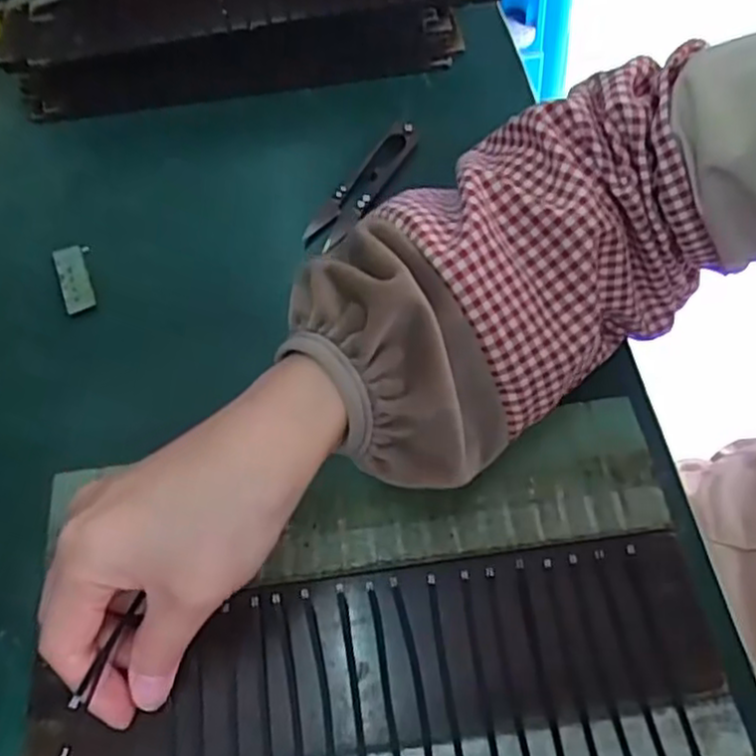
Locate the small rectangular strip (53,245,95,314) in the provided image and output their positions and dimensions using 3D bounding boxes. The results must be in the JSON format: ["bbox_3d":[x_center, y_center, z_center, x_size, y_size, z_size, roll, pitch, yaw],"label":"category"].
[{"bbox_3d":[-0.165,-0.055,0.405,0.017,0.006,0.046,-19,61,-9],"label":"small rectangular strip"}]

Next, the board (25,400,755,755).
[{"bbox_3d":[0.001,0.139,0.274,0.265,0.012,0.242,-8,60,-3],"label":"board"}]

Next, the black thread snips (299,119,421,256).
[{"bbox_3d":[-0.009,-0.111,0.431,0.018,0.013,0.100,28,64,17],"label":"black thread snips"}]

